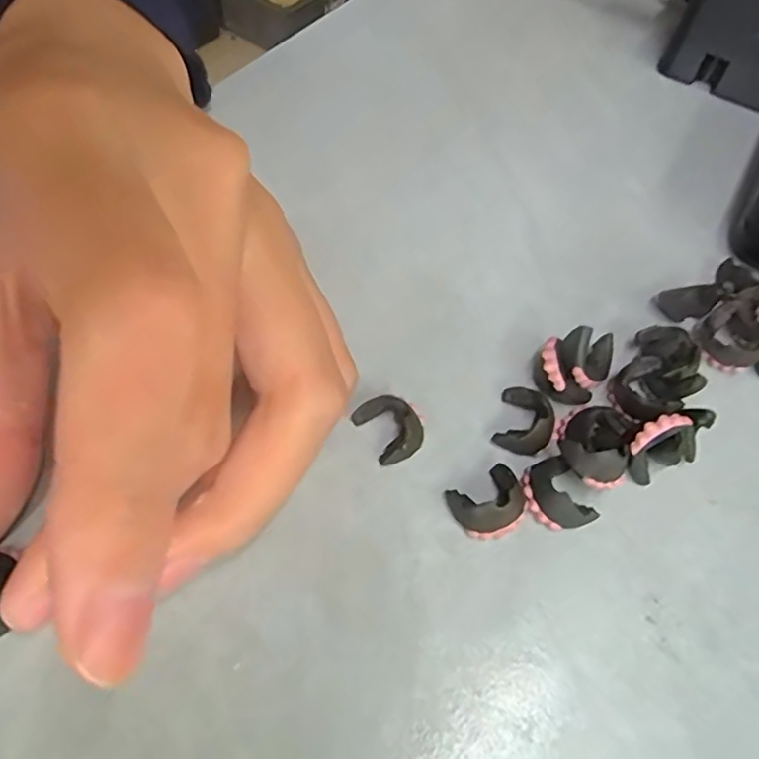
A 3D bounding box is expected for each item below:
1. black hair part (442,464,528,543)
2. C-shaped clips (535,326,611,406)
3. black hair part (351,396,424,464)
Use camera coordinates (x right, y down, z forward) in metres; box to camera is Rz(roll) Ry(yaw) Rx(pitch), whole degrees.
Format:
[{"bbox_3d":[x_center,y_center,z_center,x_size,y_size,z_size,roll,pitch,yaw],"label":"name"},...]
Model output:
[{"bbox_3d":[0.023,0.026,0.132,0.015,0.008,0.013,-22,62,-16],"label":"black hair part"},{"bbox_3d":[0.044,-0.003,0.146,0.015,0.013,0.017,29,61,14],"label":"C-shaped clips"},{"bbox_3d":[0.002,0.010,0.140,0.011,0.008,0.016,-27,63,-18],"label":"black hair part"}]

